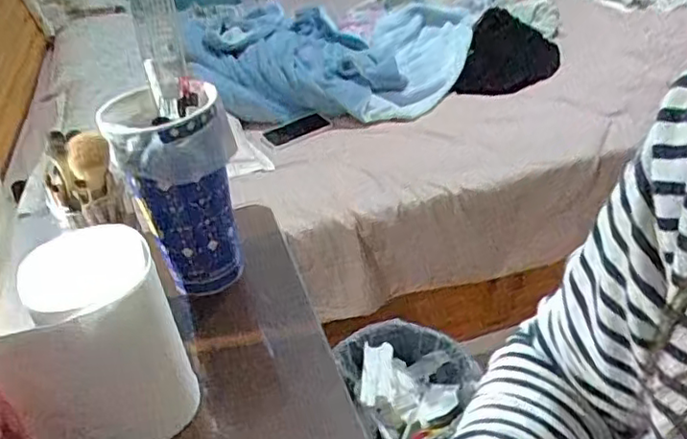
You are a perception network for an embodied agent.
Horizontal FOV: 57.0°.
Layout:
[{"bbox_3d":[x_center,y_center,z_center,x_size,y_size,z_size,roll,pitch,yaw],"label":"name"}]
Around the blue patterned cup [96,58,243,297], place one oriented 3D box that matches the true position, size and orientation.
[{"bbox_3d":[-0.129,-0.024,0.516,0.082,0.157,0.090,-5,34,3],"label":"blue patterned cup"}]

